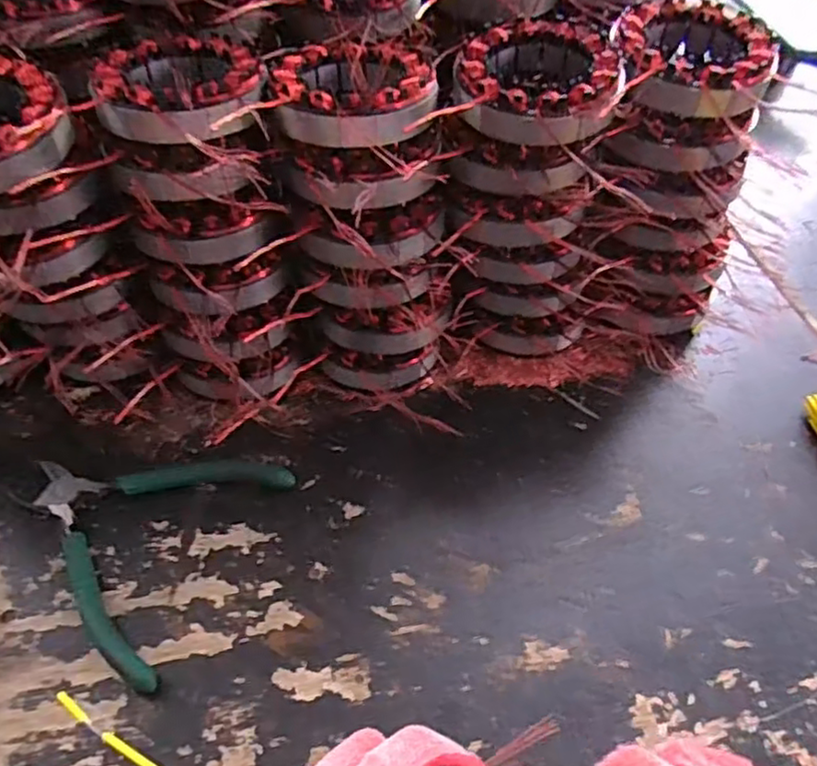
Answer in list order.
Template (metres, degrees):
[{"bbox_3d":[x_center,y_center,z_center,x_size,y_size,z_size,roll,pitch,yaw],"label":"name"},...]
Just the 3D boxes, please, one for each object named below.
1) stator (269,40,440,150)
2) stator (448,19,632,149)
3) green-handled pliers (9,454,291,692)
[{"bbox_3d":[-0.027,-0.155,0.359,0.082,0.026,0.083,8,50,3],"label":"stator"},{"bbox_3d":[0.069,-0.160,0.370,0.086,0.033,0.084,14,51,8],"label":"stator"},{"bbox_3d":[-0.154,0.073,0.377,0.133,0.011,0.136,22,52,14],"label":"green-handled pliers"}]

